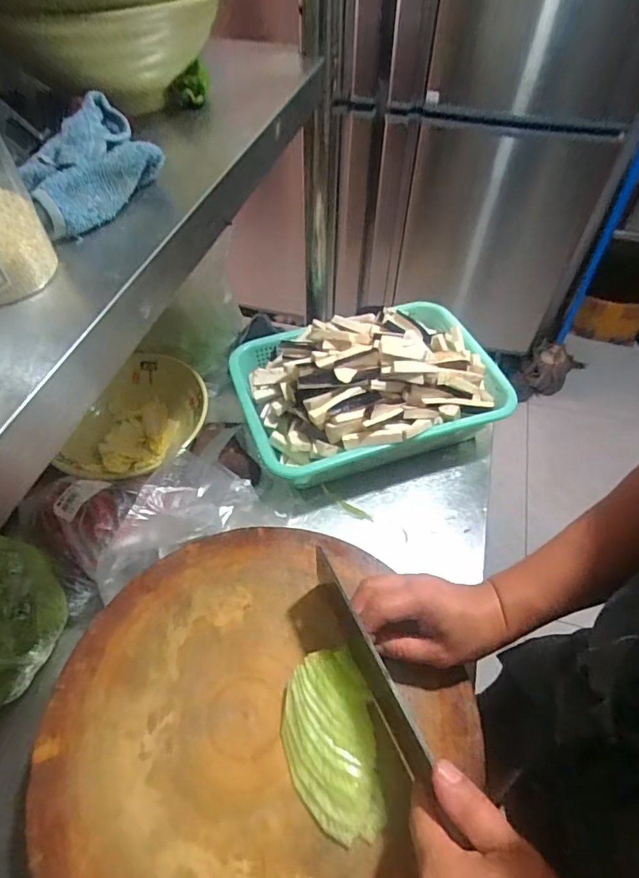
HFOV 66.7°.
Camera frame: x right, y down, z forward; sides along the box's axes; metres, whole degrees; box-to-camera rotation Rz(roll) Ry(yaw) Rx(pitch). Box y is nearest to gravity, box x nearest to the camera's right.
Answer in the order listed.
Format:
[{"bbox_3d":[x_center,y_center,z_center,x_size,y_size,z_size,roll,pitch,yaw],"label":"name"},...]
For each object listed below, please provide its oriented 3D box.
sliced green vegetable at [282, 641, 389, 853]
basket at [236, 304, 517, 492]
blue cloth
[{"bbox_3d":[0.008,0.247,0.399,0.074,0.027,0.129,-4,53,-3],"label":"sliced green vegetable"},{"bbox_3d":[0.069,-0.077,0.664,0.343,0.158,0.233,-15,54,-11],"label":"basket"},{"bbox_3d":[-0.149,-0.177,0.311,0.059,0.021,0.107,33,61,-9],"label":"blue cloth"}]

